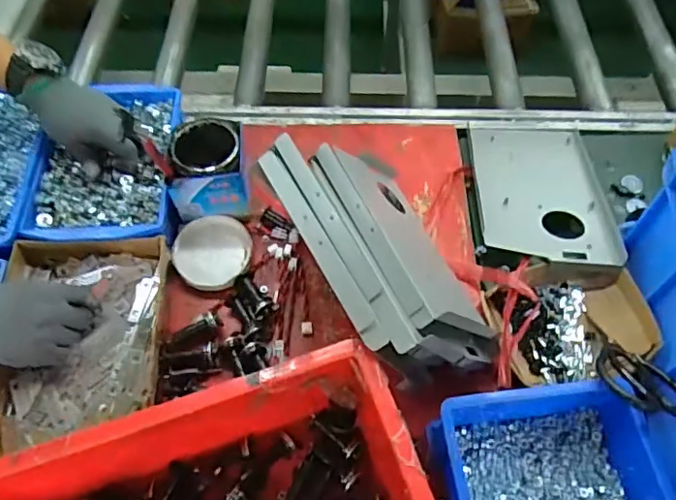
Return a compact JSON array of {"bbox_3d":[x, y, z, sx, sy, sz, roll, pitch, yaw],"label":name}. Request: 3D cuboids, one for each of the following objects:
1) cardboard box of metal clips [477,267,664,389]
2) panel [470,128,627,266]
[{"bbox_3d":[0.274,0.090,0.639,0.179,0.051,0.112,-5,59,-4],"label":"cardboard box of metal clips"},{"bbox_3d":[0.273,-0.088,0.740,0.168,0.046,0.258,5,59,2],"label":"panel"}]

